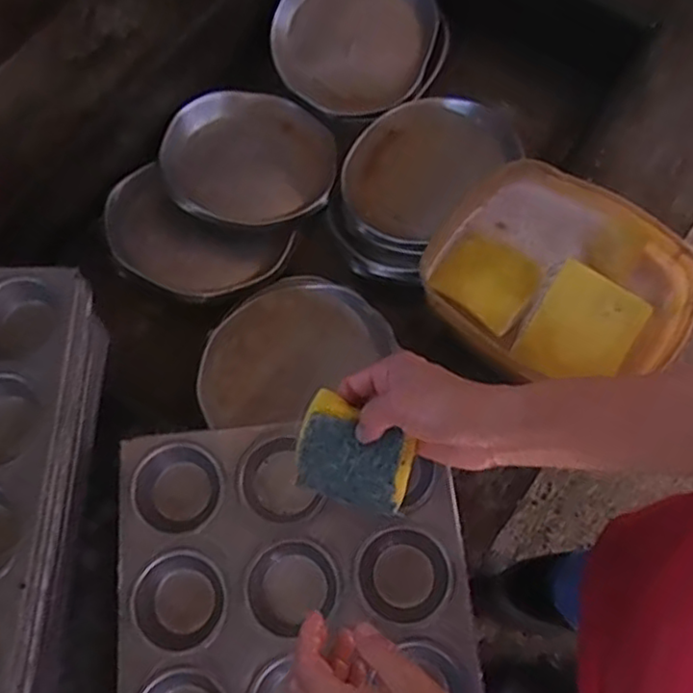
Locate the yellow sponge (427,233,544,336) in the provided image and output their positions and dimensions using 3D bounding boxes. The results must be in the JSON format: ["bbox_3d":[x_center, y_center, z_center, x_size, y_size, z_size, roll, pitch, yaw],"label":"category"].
[{"bbox_3d":[0.121,-0.059,0.564,0.074,0.011,0.075,36,75,14],"label":"yellow sponge"}]

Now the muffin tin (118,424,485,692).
[{"bbox_3d":[-0.036,0.223,0.490,0.252,0.035,0.326,-6,70,0],"label":"muffin tin"}]

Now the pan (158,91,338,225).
[{"bbox_3d":[-0.109,-0.214,0.766,0.190,0.056,0.175,-1,70,2],"label":"pan"}]

